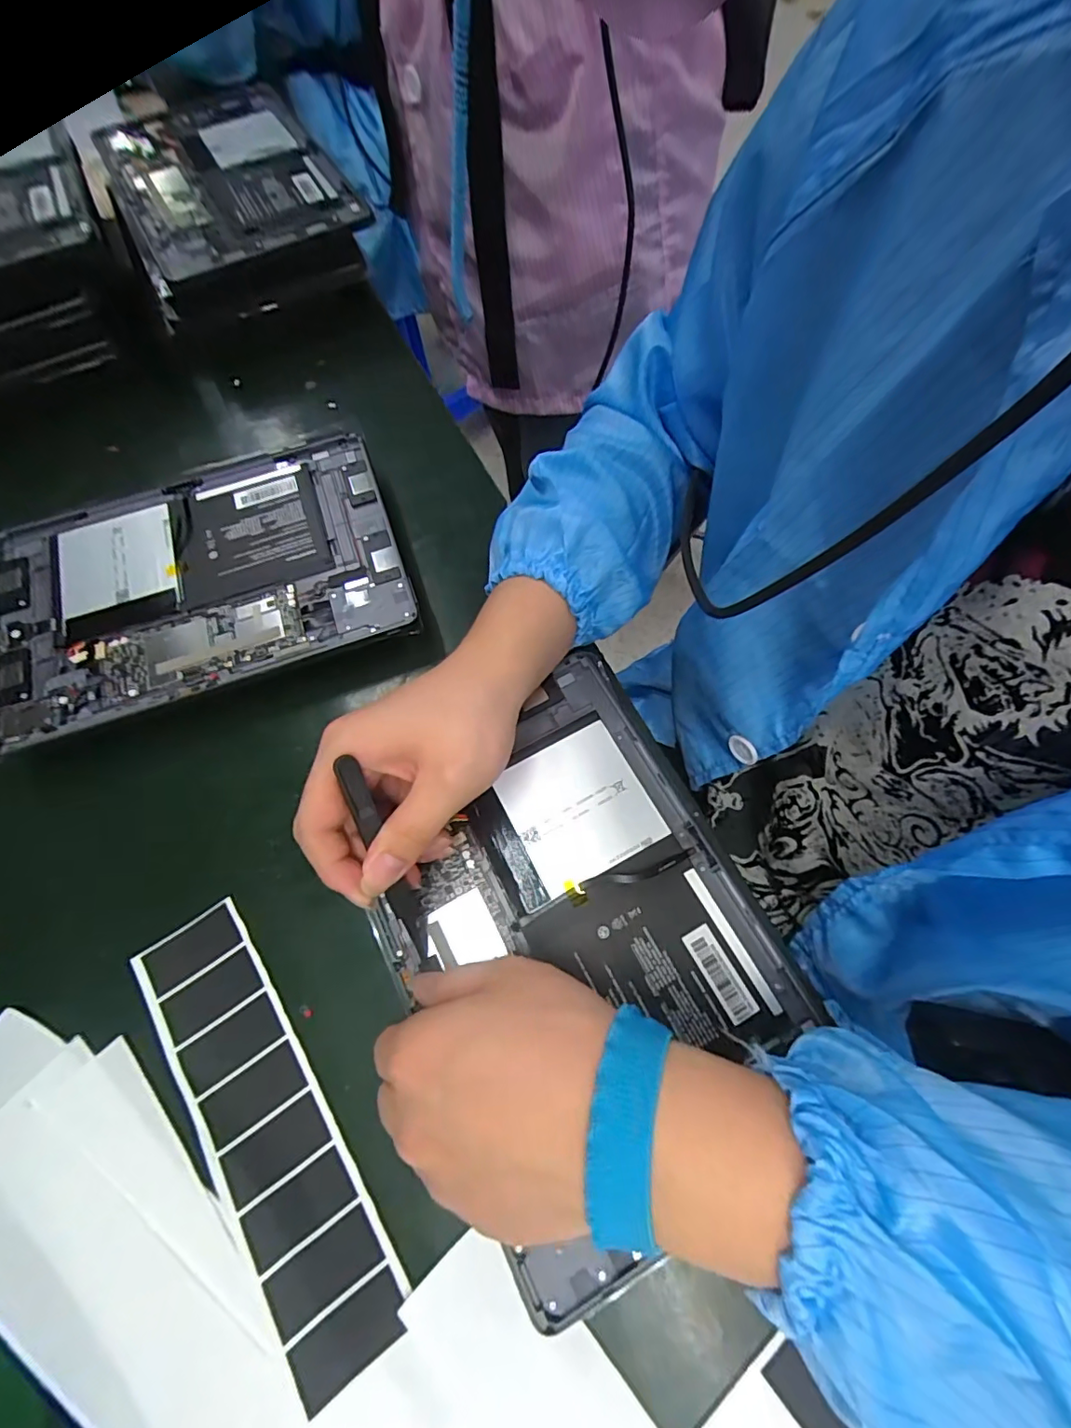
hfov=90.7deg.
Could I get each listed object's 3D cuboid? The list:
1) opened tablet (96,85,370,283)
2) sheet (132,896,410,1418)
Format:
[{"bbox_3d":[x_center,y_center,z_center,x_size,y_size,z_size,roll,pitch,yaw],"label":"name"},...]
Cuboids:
[{"bbox_3d":[-0.271,-0.474,0.462,0.175,0.014,0.288,-24,68,-10],"label":"opened tablet"},{"bbox_3d":[-0.134,0.199,0.261,0.052,0.004,0.209,-34,72,-10],"label":"sheet"}]

